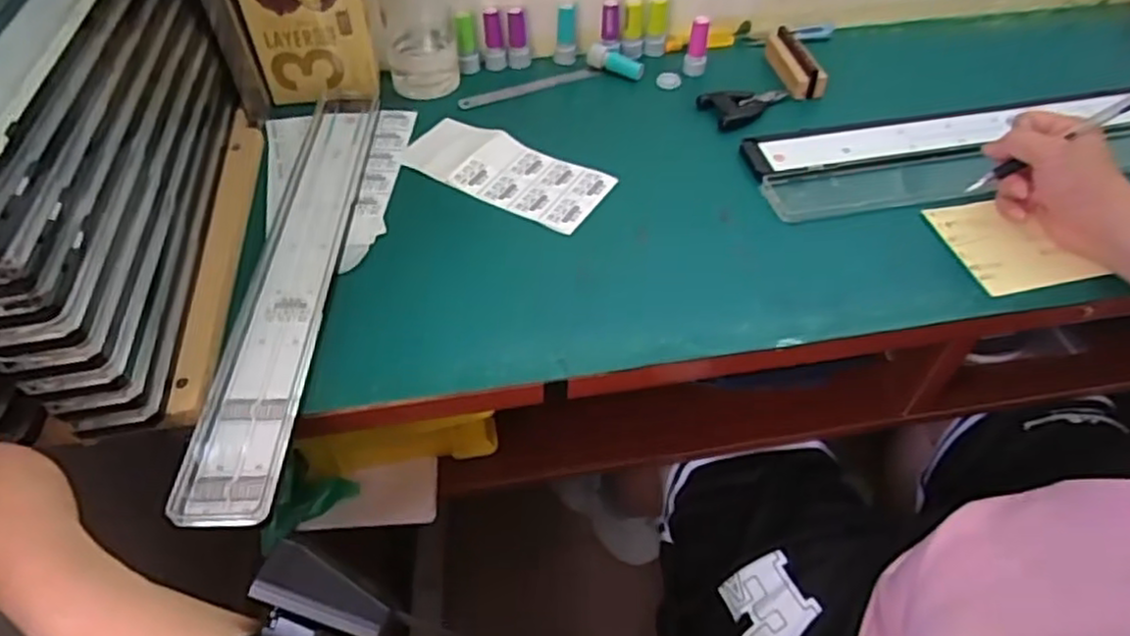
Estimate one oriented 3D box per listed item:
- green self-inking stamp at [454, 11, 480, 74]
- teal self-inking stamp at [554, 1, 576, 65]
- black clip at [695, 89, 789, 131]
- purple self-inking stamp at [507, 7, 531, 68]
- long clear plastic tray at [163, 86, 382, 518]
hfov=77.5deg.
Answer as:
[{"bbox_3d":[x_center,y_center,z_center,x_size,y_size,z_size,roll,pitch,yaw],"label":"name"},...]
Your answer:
[{"bbox_3d":[-0.103,-0.290,0.740,0.021,0.059,0.017,-7,48,-5],"label":"green self-inking stamp"},{"bbox_3d":[0.000,-0.304,0.754,0.023,0.059,0.022,0,48,2],"label":"teal self-inking stamp"},{"bbox_3d":[0.182,-0.217,0.706,0.089,0.016,0.057,-24,52,-19],"label":"black clip"},{"bbox_3d":[-0.050,-0.297,0.749,0.023,0.057,0.017,-3,48,-2],"label":"purple self-inking stamp"},{"bbox_3d":[-0.211,-0.047,0.562,0.061,0.014,0.447,-1,48,0],"label":"long clear plastic tray"}]

